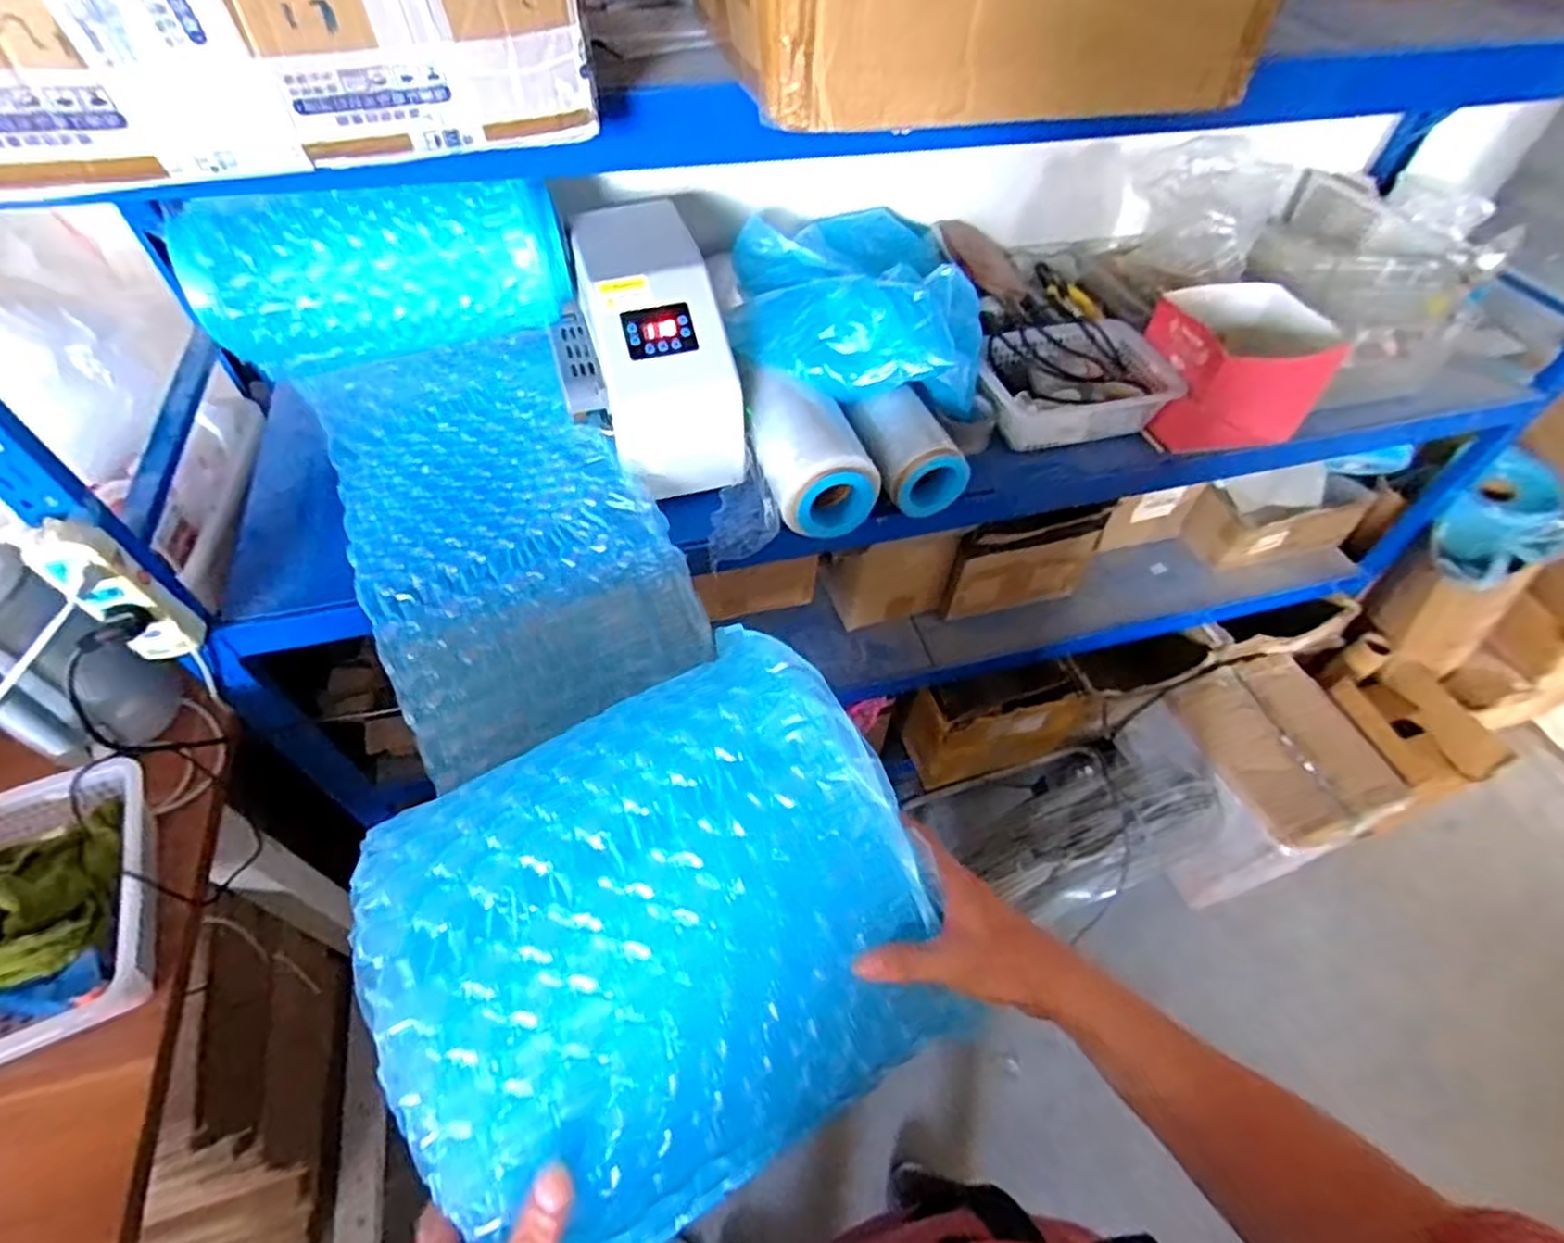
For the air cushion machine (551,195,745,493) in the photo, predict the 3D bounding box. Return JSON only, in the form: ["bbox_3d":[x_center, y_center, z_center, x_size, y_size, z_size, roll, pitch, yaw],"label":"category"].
[{"bbox_3d":[-0.176,-0.332,0.907,0.197,0.214,0.319,-12,53,-11],"label":"air cushion machine"}]

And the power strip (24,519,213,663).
[{"bbox_3d":[-0.626,-0.024,0.690,0.033,0.164,0.061,33,58,21],"label":"power strip"}]

